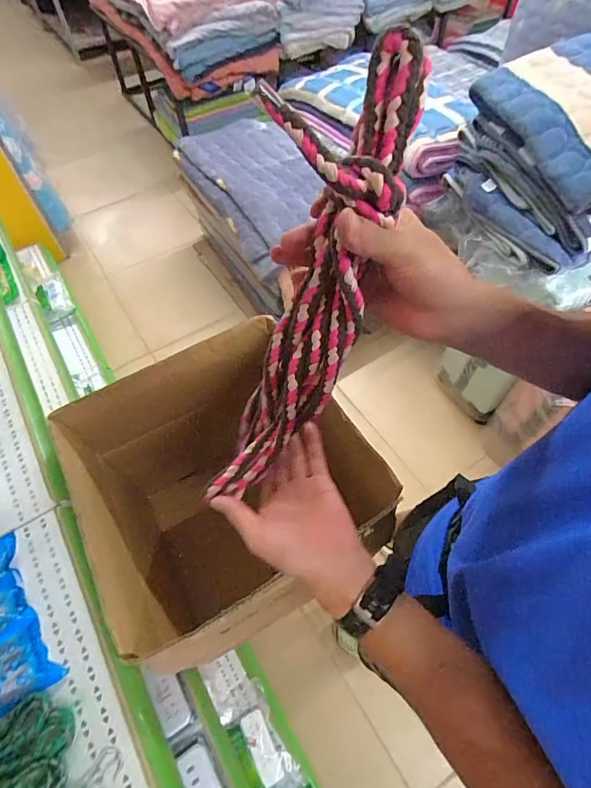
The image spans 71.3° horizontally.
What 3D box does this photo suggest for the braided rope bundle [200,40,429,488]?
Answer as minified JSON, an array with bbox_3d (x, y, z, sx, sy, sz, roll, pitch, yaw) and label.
[{"bbox_3d":[-0.002,-0.053,0.338,0.085,0.379,0.064,35,37,21],"label":"braided rope bundle"}]

